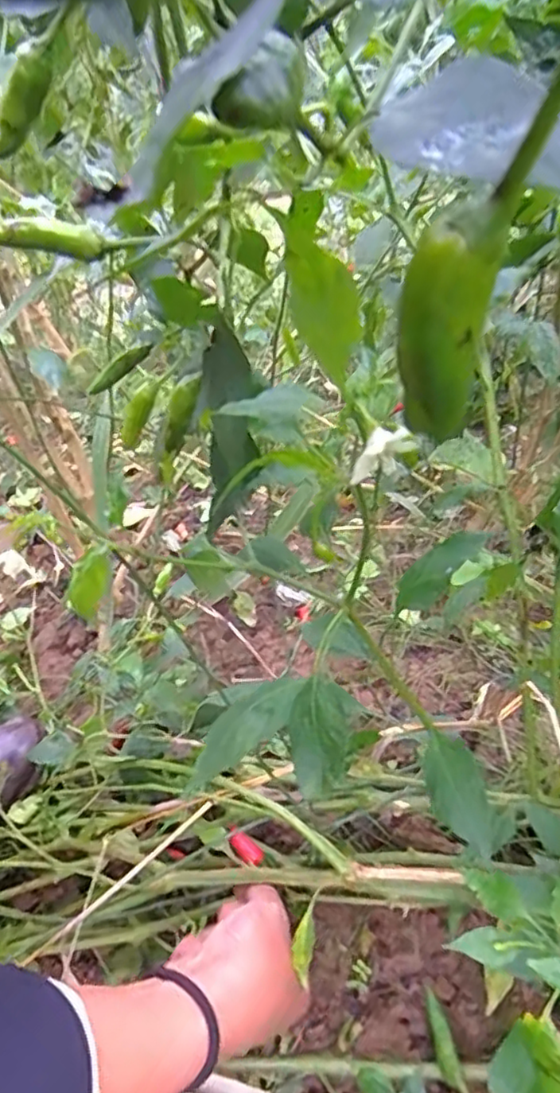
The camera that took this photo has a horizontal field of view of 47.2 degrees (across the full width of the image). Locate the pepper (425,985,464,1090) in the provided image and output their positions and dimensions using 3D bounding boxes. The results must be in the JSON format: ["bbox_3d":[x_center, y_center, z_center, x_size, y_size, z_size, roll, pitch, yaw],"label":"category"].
[{"bbox_3d":[0.083,0.251,0.329,0.009,0.006,0.042,-2,36,-5],"label":"pepper"}]

